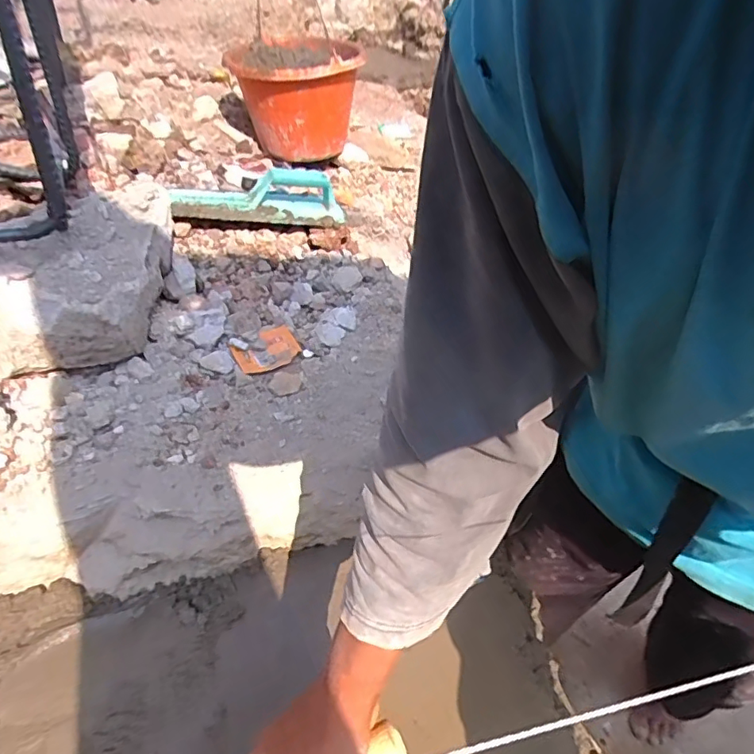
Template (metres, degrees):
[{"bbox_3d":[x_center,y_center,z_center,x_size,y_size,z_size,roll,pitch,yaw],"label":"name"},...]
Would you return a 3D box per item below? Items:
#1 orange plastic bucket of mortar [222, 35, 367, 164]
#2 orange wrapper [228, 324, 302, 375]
[{"bbox_3d":[-0.138,-0.482,0.957,0.209,0.177,0.185,9,39,4],"label":"orange plastic bucket of mortar"},{"bbox_3d":[-0.142,-0.037,0.696,0.085,0.012,0.069,-19,45,-28],"label":"orange wrapper"}]

